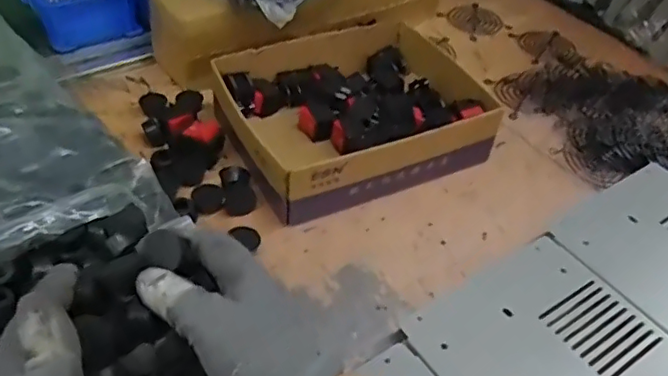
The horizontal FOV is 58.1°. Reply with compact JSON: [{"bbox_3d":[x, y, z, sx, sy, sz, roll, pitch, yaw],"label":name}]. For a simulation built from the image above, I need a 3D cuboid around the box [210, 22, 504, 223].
[{"bbox_3d":[0.016,-0.071,0.530,0.218,0.051,0.176,-19,50,-25],"label":"box"}]

